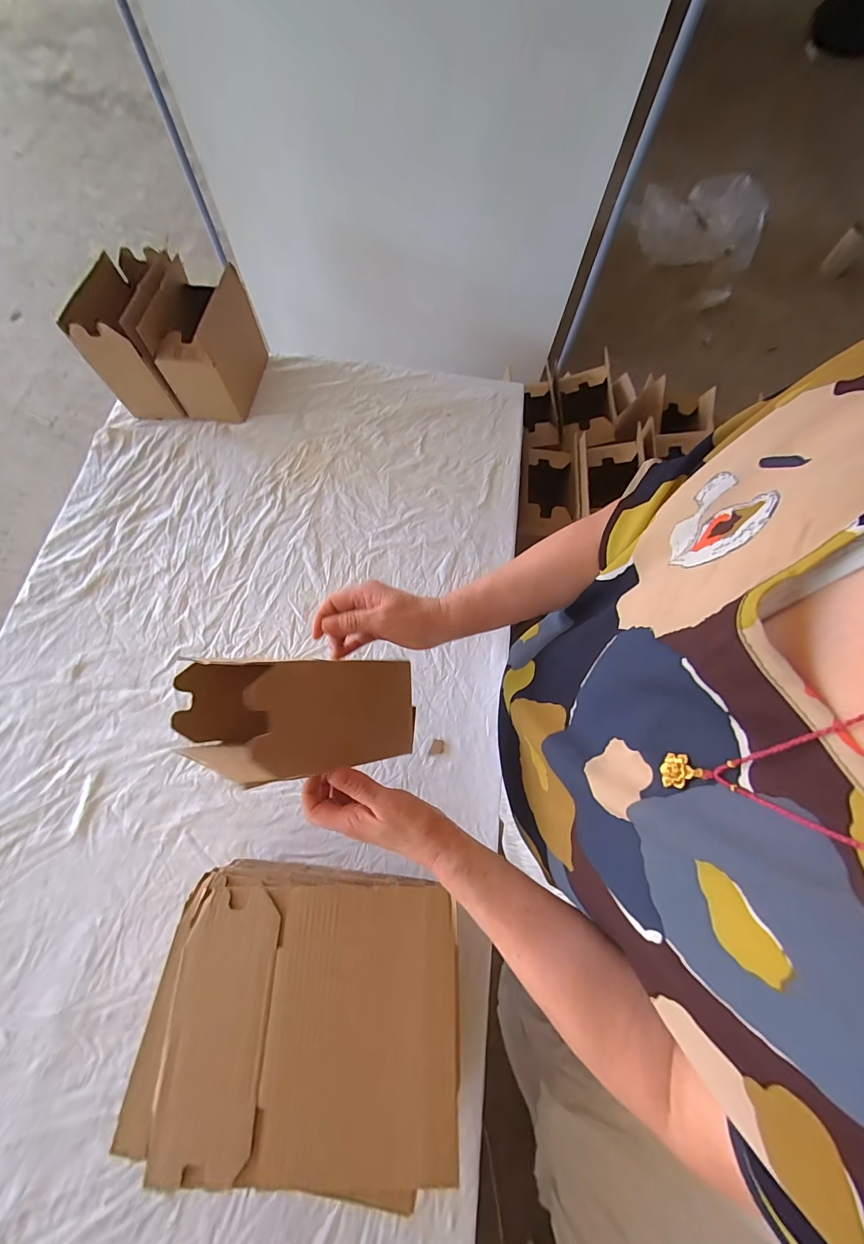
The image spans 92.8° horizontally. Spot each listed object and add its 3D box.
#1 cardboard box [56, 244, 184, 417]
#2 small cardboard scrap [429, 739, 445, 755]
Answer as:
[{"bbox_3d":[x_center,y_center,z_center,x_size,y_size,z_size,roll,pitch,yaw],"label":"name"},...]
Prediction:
[{"bbox_3d":[-0.545,-0.548,0.792,0.136,0.195,0.205,2,71,-2],"label":"cardboard box"},{"bbox_3d":[0.008,0.195,0.641,0.022,0.004,0.023,11,70,1],"label":"small cardboard scrap"}]

